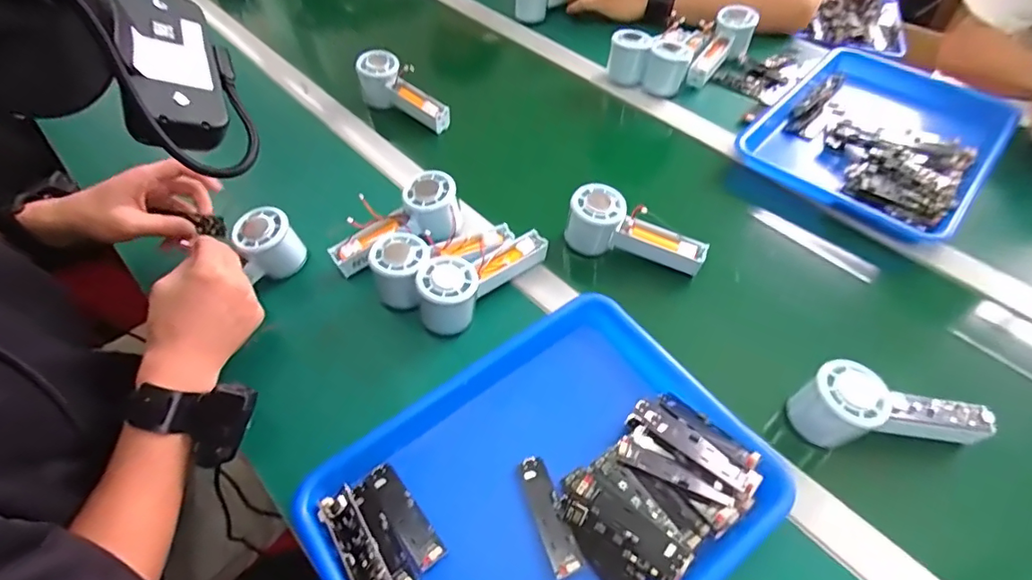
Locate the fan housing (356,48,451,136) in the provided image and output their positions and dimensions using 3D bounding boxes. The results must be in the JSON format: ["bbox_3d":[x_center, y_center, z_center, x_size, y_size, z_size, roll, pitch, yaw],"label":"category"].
[{"bbox_3d":[-0.156,-0.268,0.722,0.139,0.084,0.056,36,61,24],"label":"fan housing"}]

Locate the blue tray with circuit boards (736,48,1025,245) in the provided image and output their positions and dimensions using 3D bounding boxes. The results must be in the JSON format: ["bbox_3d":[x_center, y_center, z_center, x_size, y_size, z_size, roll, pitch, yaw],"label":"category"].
[{"bbox_3d":[0.475,-0.205,0.679,0.254,0.045,0.326,38,62,25],"label":"blue tray with circuit boards"}]

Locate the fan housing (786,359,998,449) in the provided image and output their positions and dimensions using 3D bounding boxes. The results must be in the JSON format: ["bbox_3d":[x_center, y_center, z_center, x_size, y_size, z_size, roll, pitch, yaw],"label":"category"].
[{"bbox_3d":[0.318,0.100,0.436,0.147,0.063,0.053,2,53,1],"label":"fan housing"}]

